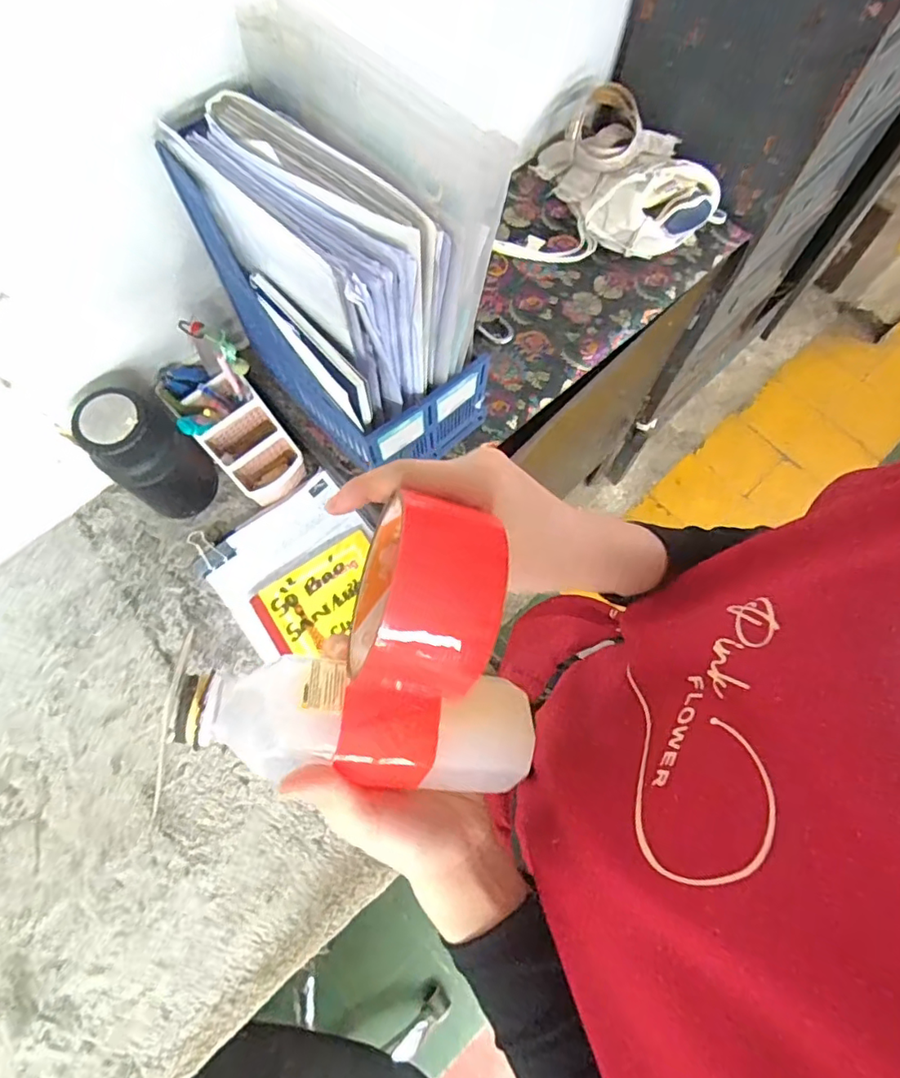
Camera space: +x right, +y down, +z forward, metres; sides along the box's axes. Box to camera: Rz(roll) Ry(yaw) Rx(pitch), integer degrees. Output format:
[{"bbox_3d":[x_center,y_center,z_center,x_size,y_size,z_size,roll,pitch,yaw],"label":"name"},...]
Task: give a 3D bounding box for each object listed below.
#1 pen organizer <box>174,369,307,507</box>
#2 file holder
[{"bbox_3d":[-0.270,-0.129,0.756,0.095,0.124,0.138,-43,77,-14],"label":"pen organizer"},{"bbox_3d":[-0.114,-0.251,0.602,0.157,0.312,0.285,-43,77,-14],"label":"file holder"}]

